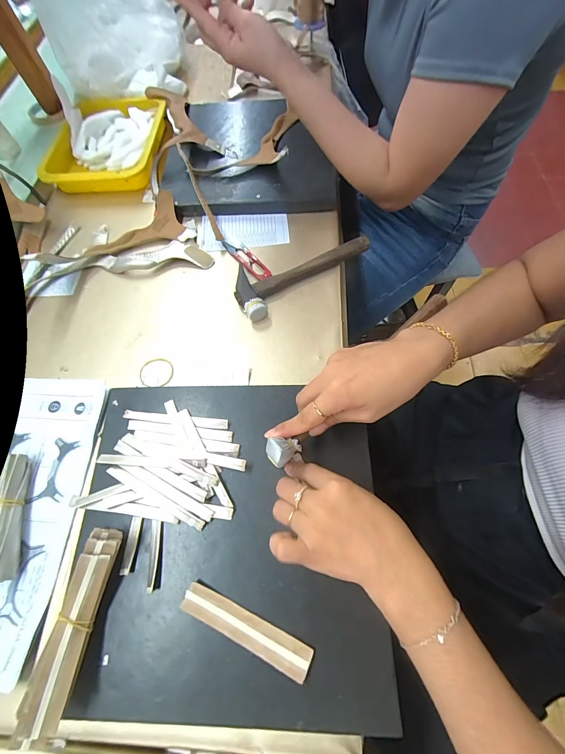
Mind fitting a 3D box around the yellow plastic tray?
[{"bbox_3d":[-0.332,-0.442,0.586,0.188,0.061,0.258,-1,66,3],"label":"yellow plastic tray"}]

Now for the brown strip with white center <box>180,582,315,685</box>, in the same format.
[{"bbox_3d":[-0.034,0.223,0.275,0.119,0.008,0.025,21,68,12],"label":"brown strip with white center"}]

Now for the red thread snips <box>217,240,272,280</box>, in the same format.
[{"bbox_3d":[-0.055,-0.188,0.485,0.030,0.011,0.111,-39,69,-13],"label":"red thread snips"}]

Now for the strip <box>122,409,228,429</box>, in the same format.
[{"bbox_3d":[-0.124,0.048,0.358,0.122,0.004,0.012,5,66,5],"label":"strip"}]

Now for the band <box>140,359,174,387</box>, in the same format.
[{"bbox_3d":[-0.167,-0.006,0.409,0.045,0.004,0.042,-3,65,2],"label":"band"}]

